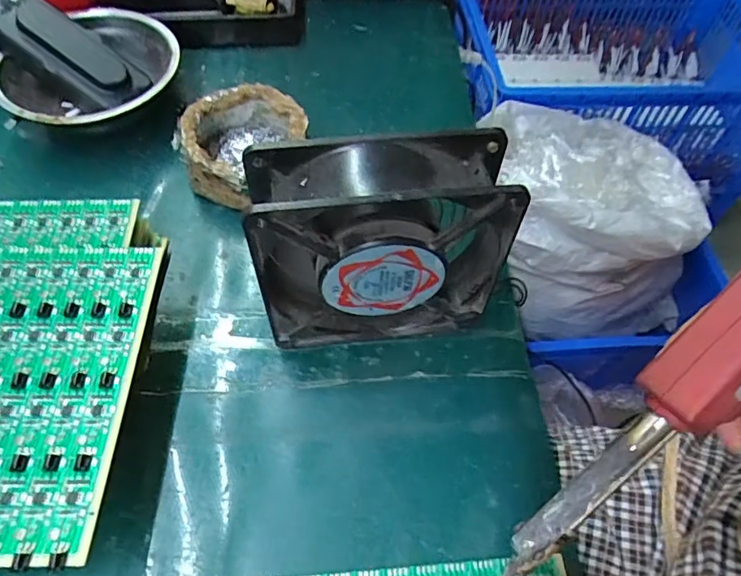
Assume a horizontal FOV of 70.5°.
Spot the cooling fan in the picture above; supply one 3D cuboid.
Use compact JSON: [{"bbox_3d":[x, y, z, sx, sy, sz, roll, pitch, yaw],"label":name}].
[{"bbox_3d":[0.005,-0.018,0.267,0.119,0.123,0.037,-4,58,-7],"label":"cooling fan"}]

